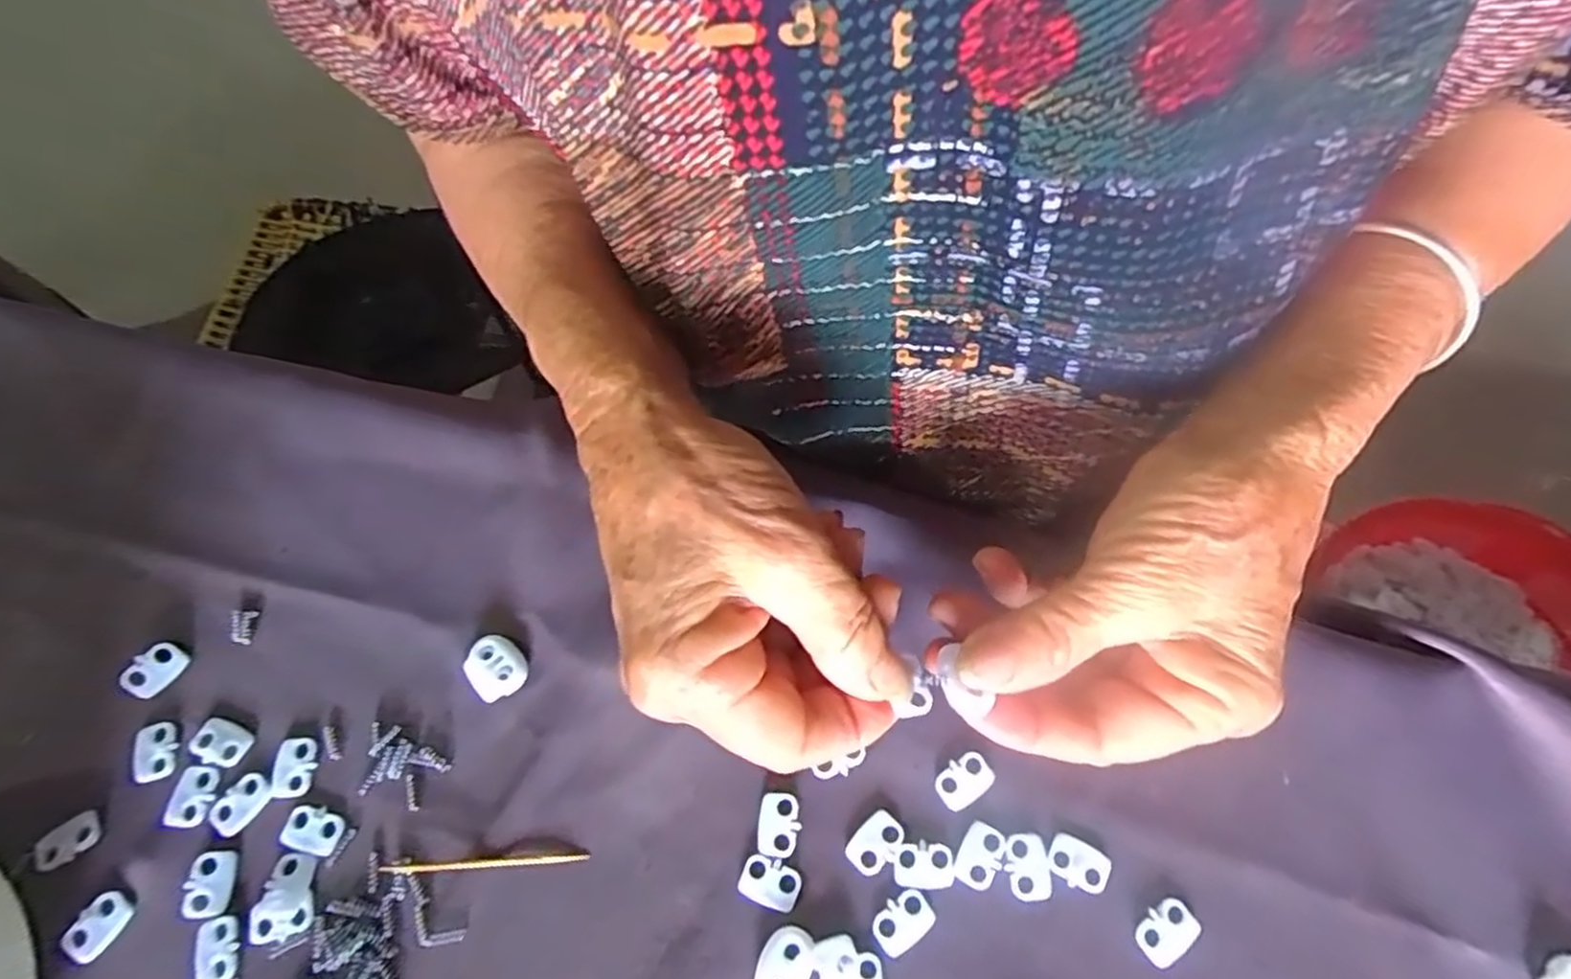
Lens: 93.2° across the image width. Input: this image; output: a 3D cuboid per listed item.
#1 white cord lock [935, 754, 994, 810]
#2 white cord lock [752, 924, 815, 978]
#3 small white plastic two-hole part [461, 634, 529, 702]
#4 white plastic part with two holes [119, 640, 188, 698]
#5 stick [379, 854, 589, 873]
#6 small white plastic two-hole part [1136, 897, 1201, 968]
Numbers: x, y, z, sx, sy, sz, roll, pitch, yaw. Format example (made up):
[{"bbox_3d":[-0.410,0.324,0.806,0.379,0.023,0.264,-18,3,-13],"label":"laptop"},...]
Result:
[{"bbox_3d":[0.059,0.095,0.243,0.019,0.004,0.013,-32,69,-12],"label":"white cord lock"},{"bbox_3d":[-0.001,0.143,0.222,0.015,0.004,0.023,24,69,12],"label":"white cord lock"},{"bbox_3d":[-0.101,0.062,0.258,0.021,0.006,0.019,41,73,18],"label":"small white plastic two-hole part"},{"bbox_3d":[-0.219,0.063,0.258,0.011,0.008,0.019,37,72,16],"label":"white plastic part with two holes"},{"bbox_3d":[-0.095,0.118,0.234,0.063,0.004,0.004,-3,66,0],"label":"stick"},{"bbox_3d":[0.116,0.134,0.225,0.019,0.004,0.013,-38,70,-14],"label":"small white plastic two-hole part"}]

